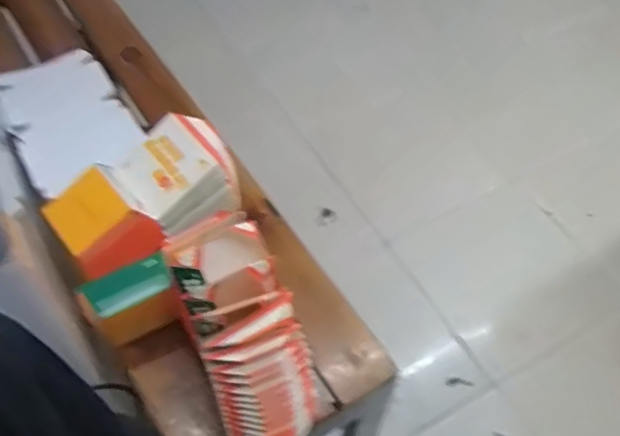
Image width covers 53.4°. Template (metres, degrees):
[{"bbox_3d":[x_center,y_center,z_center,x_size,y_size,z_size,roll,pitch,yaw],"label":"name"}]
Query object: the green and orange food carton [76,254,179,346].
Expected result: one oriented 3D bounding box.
[{"bbox_3d":[-0.222,0.107,0.772,0.108,0.102,0.034,-24,56,-16],"label":"green and orange food carton"}]

